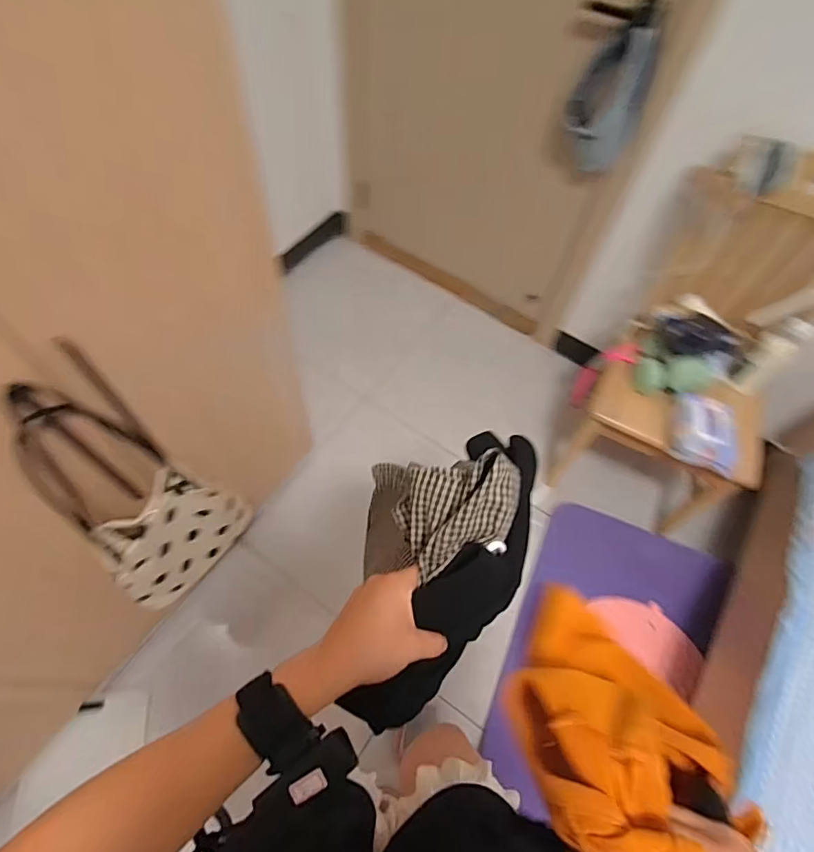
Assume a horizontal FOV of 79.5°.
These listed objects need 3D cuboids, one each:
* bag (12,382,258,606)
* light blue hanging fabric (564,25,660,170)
[{"bbox_3d":[-0.435,0.141,0.775,0.150,0.504,0.229,23,67,6],"label":"bag"},{"bbox_3d":[0.465,-0.746,1.134,0.162,0.283,0.047,27,67,8],"label":"light blue hanging fabric"}]

